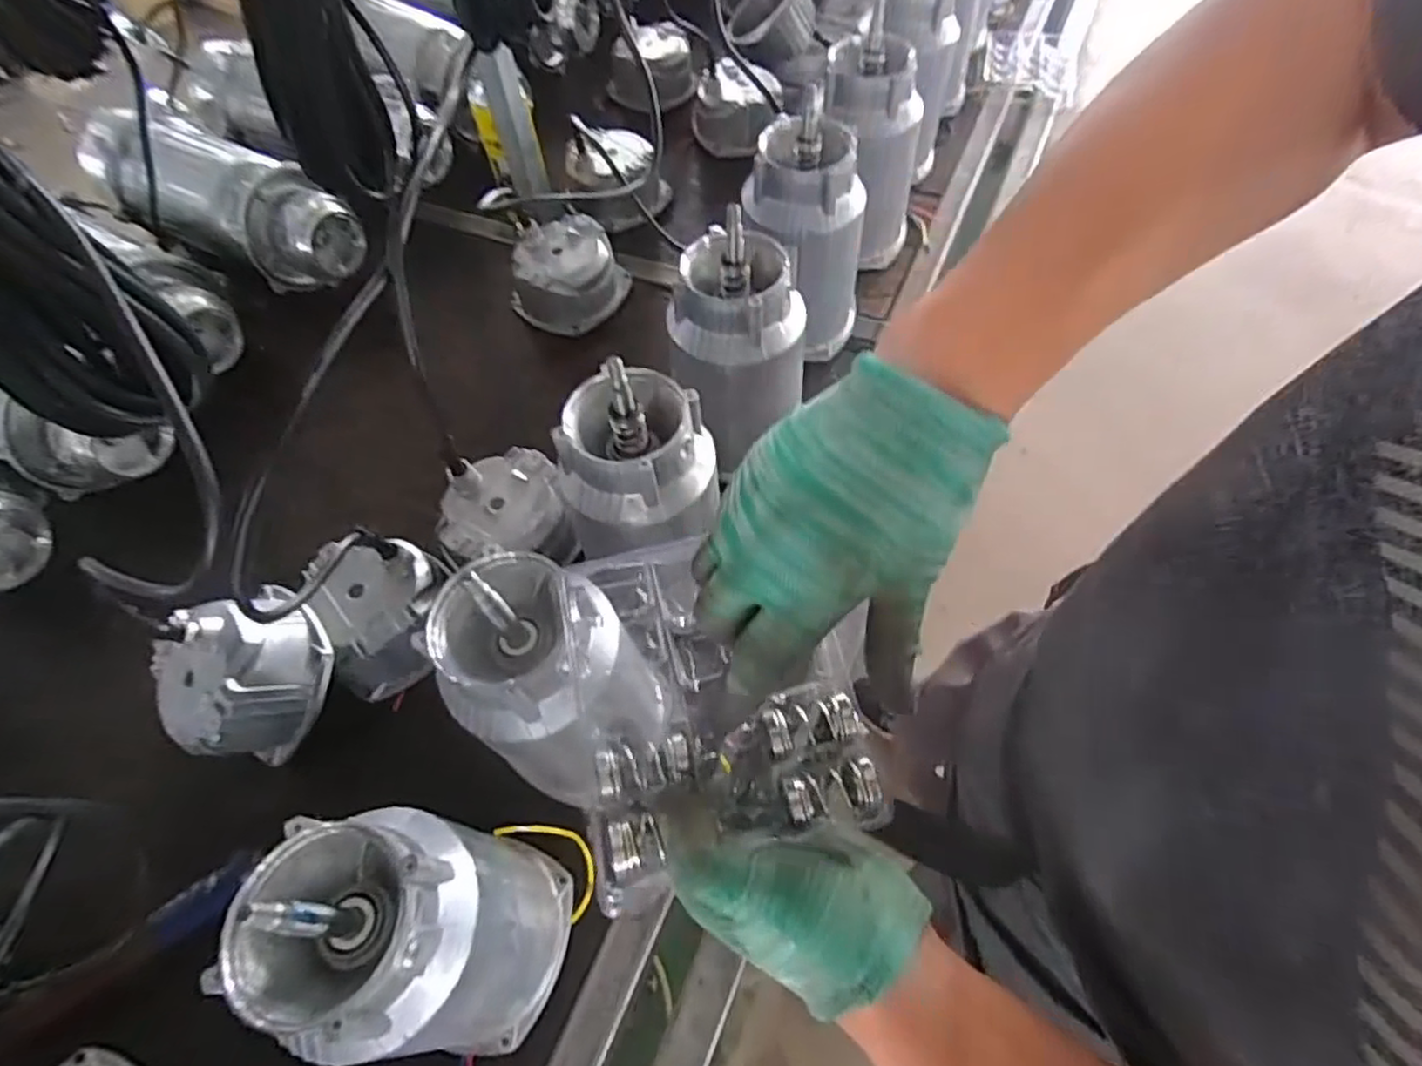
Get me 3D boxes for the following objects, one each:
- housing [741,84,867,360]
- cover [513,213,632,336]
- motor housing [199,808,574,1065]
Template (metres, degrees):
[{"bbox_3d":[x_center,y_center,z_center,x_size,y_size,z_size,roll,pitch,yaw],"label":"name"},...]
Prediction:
[{"bbox_3d":[0.098,-0.306,0.724,0.119,0.231,0.119,-1,60,2],"label":"housing"},{"bbox_3d":[-0.174,-0.312,0.827,0.119,0.084,0.119,19,62,13],"label":"cover"},{"bbox_3d":[-0.166,0.237,0.409,0.109,0.245,0.114,-1,60,2],"label":"motor housing"}]

